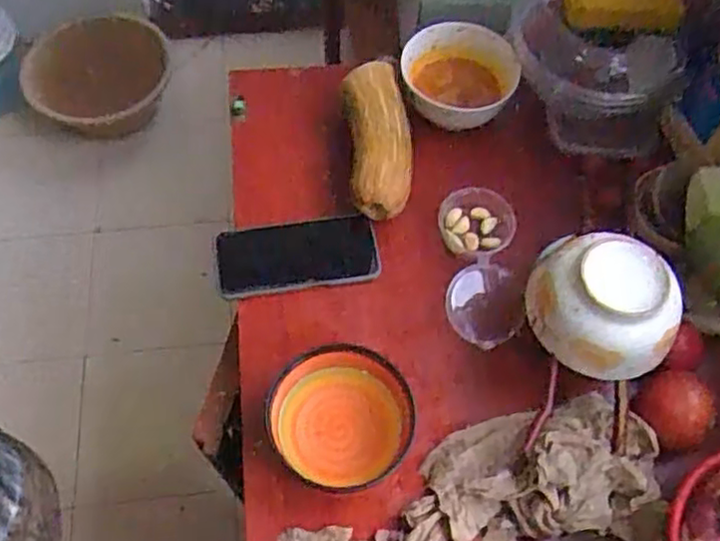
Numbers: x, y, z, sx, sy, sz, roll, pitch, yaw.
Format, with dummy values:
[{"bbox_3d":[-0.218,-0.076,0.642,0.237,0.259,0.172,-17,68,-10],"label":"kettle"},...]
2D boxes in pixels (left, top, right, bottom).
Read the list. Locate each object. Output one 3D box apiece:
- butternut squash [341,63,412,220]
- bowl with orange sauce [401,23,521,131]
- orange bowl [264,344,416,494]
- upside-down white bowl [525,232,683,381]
[{"bbox_3d":[0.020,-0.137,0.744,0.067,0.066,0.167,-3,63,-2],"label":"butternut squash"},{"bbox_3d":[0.110,-0.211,0.792,0.125,0.069,0.134,1,63,0],"label":"bowl with orange sauce"},{"bbox_3d":[-0.015,0.131,0.616,0.124,0.065,0.118,0,63,0],"label":"orange bowl"},{"bbox_3d":[0.205,0.027,0.586,0.106,0.074,0.113,0,63,0],"label":"upside-down white bowl"}]

